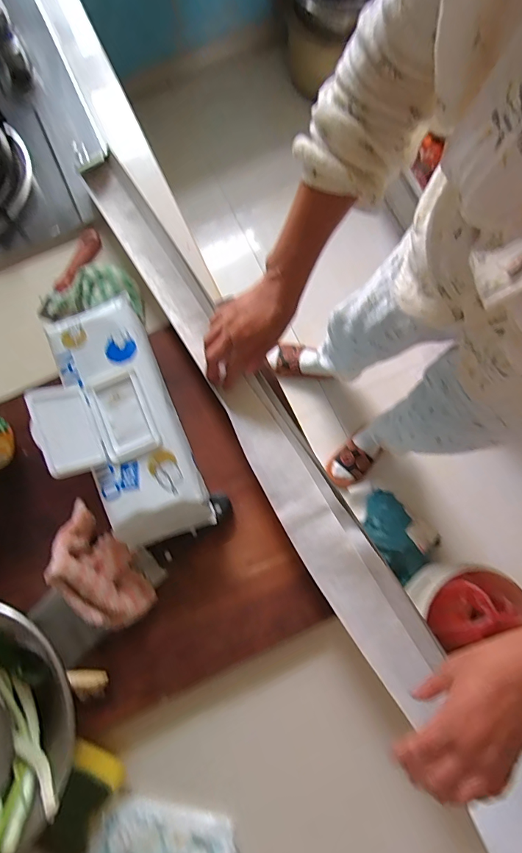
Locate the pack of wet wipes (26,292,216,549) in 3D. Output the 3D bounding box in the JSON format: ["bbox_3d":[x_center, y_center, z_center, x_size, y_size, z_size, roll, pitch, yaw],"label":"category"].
[{"bbox_3d":[-0.171,-0.012,0.474,0.135,0.071,0.302,-23,79,-3],"label":"pack of wet wipes"}]

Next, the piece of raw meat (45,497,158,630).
[{"bbox_3d":[-0.195,0.163,0.483,0.072,0.058,0.151,-34,80,-5],"label":"piece of raw meat"}]

